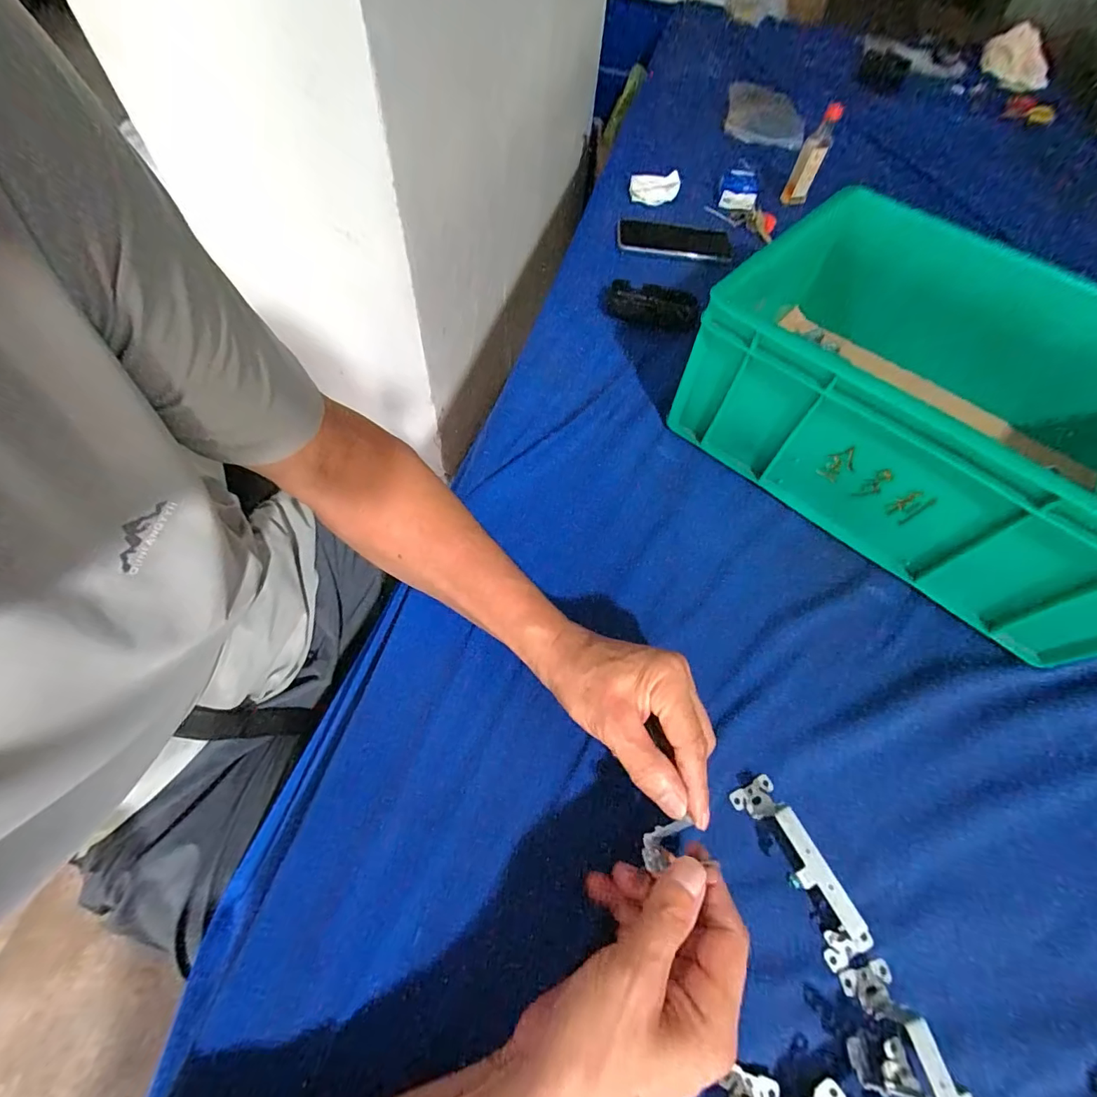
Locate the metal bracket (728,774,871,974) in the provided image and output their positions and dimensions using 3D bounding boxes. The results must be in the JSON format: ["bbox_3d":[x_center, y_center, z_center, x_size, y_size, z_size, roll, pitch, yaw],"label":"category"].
[{"bbox_3d":[0.162,0.202,0.297,0.032,0.032,0.104,-20,62,-14],"label":"metal bracket"}]

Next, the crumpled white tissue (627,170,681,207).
[{"bbox_3d":[0.166,-0.568,0.741,0.077,0.039,0.025,5,59,-2],"label":"crumpled white tissue"}]

